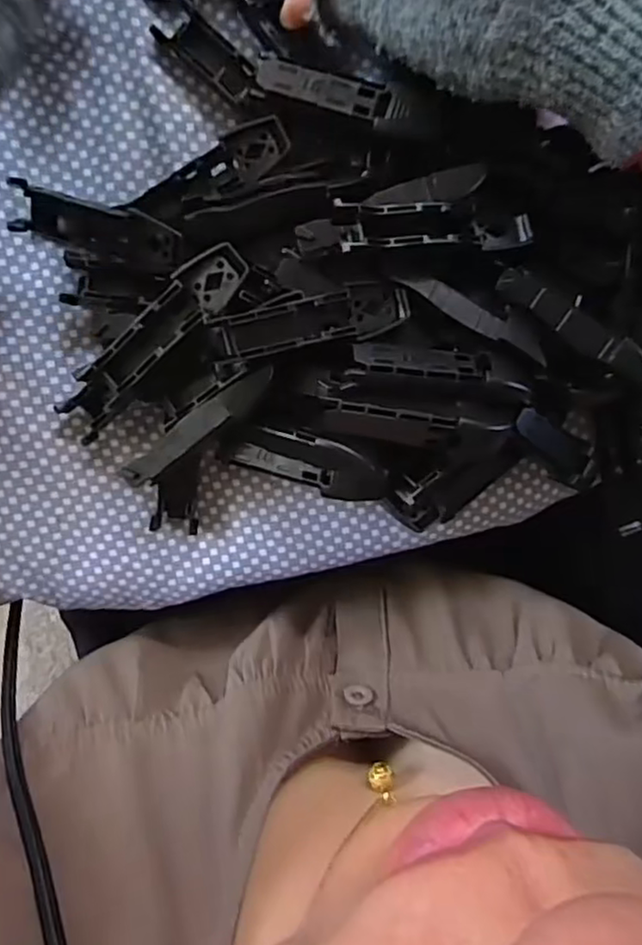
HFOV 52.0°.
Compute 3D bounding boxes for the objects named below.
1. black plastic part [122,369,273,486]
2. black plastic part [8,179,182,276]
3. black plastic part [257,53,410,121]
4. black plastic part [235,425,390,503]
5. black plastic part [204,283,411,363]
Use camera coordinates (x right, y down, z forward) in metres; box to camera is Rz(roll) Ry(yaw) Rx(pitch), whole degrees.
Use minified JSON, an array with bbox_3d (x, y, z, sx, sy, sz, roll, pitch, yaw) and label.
[{"bbox_3d":[-0.043,-0.015,0.231,0.065,0.005,0.011,-35,99,16],"label":"black plastic part"},{"bbox_3d":[-0.080,-0.088,0.238,0.066,0.012,0.017,19,98,13],"label":"black plastic part"},{"bbox_3d":[0.003,-0.130,0.224,0.054,0.004,0.011,21,97,9],"label":"black plastic part"},{"bbox_3d":[-0.005,-0.003,0.239,0.057,0.013,0.019,16,98,12],"label":"black plastic part"},{"bbox_3d":[-0.003,-0.051,0.220,0.067,0.009,0.016,-14,100,-15],"label":"black plastic part"}]

